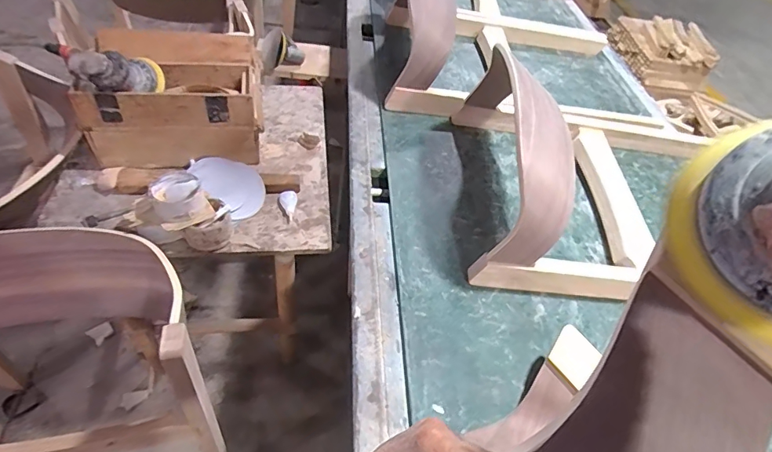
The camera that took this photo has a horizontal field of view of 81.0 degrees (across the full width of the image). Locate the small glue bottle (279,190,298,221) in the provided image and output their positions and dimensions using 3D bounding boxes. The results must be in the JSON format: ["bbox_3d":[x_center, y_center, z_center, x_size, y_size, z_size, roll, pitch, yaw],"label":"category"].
[{"bbox_3d":[-0.195,-0.043,0.909,0.034,0.015,0.064,-5,50,-14],"label":"small glue bottle"}]

